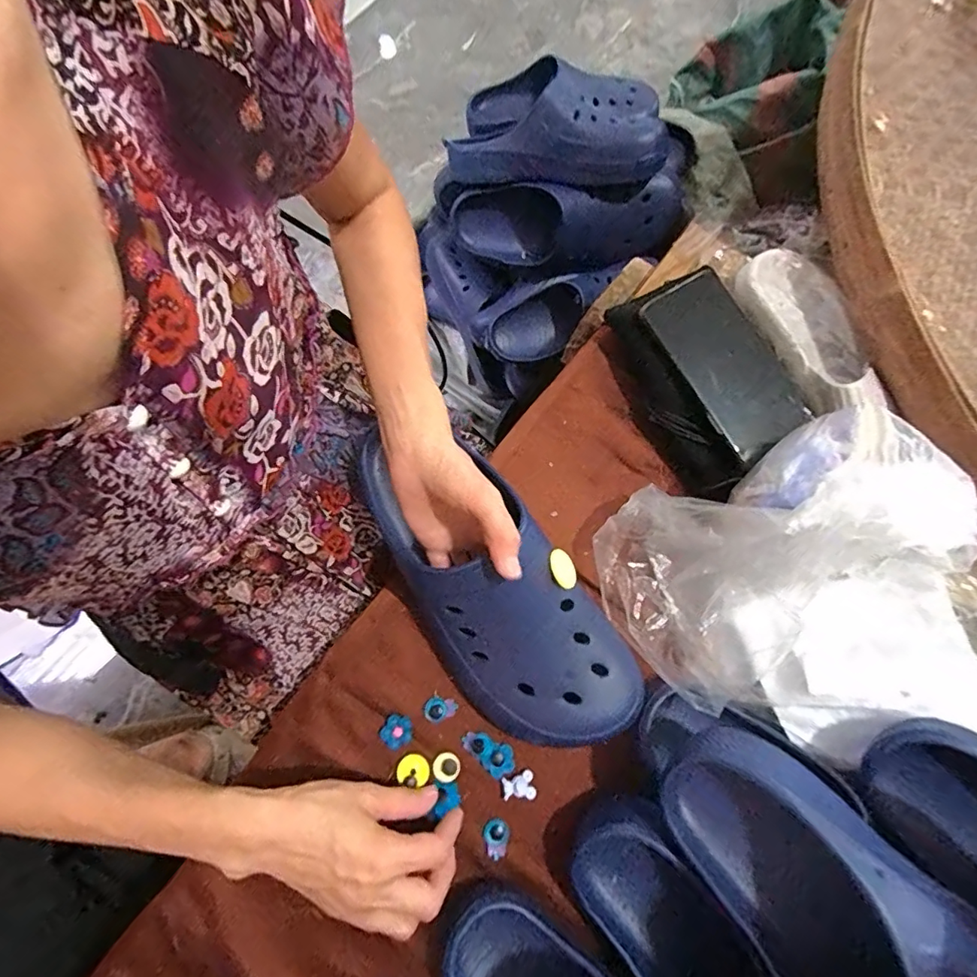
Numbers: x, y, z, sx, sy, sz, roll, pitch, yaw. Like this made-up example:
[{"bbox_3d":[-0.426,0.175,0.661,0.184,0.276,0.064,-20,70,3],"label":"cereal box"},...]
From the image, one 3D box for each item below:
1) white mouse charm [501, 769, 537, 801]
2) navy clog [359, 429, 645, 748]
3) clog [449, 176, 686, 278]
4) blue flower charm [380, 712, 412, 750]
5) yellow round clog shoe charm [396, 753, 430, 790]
[{"bbox_3d":[0.023,0.234,0.402,0.025,0.006,0.019,-11,75,-4],"label":"white mouse charm"},{"bbox_3d":[-0.008,0.071,0.393,0.126,0.072,0.291,-44,82,-10],"label":"navy clog"},{"bbox_3d":[0.099,-0.362,0.717,0.302,0.134,0.081,14,49,14],"label":"clog"},{"bbox_3d":[-0.072,0.193,0.410,0.024,0.006,0.024,29,76,7],"label":"blue flower charm"},{"bbox_3d":[-0.058,0.220,0.401,0.025,0.006,0.022,29,76,7],"label":"yellow round clog shoe charm"}]

